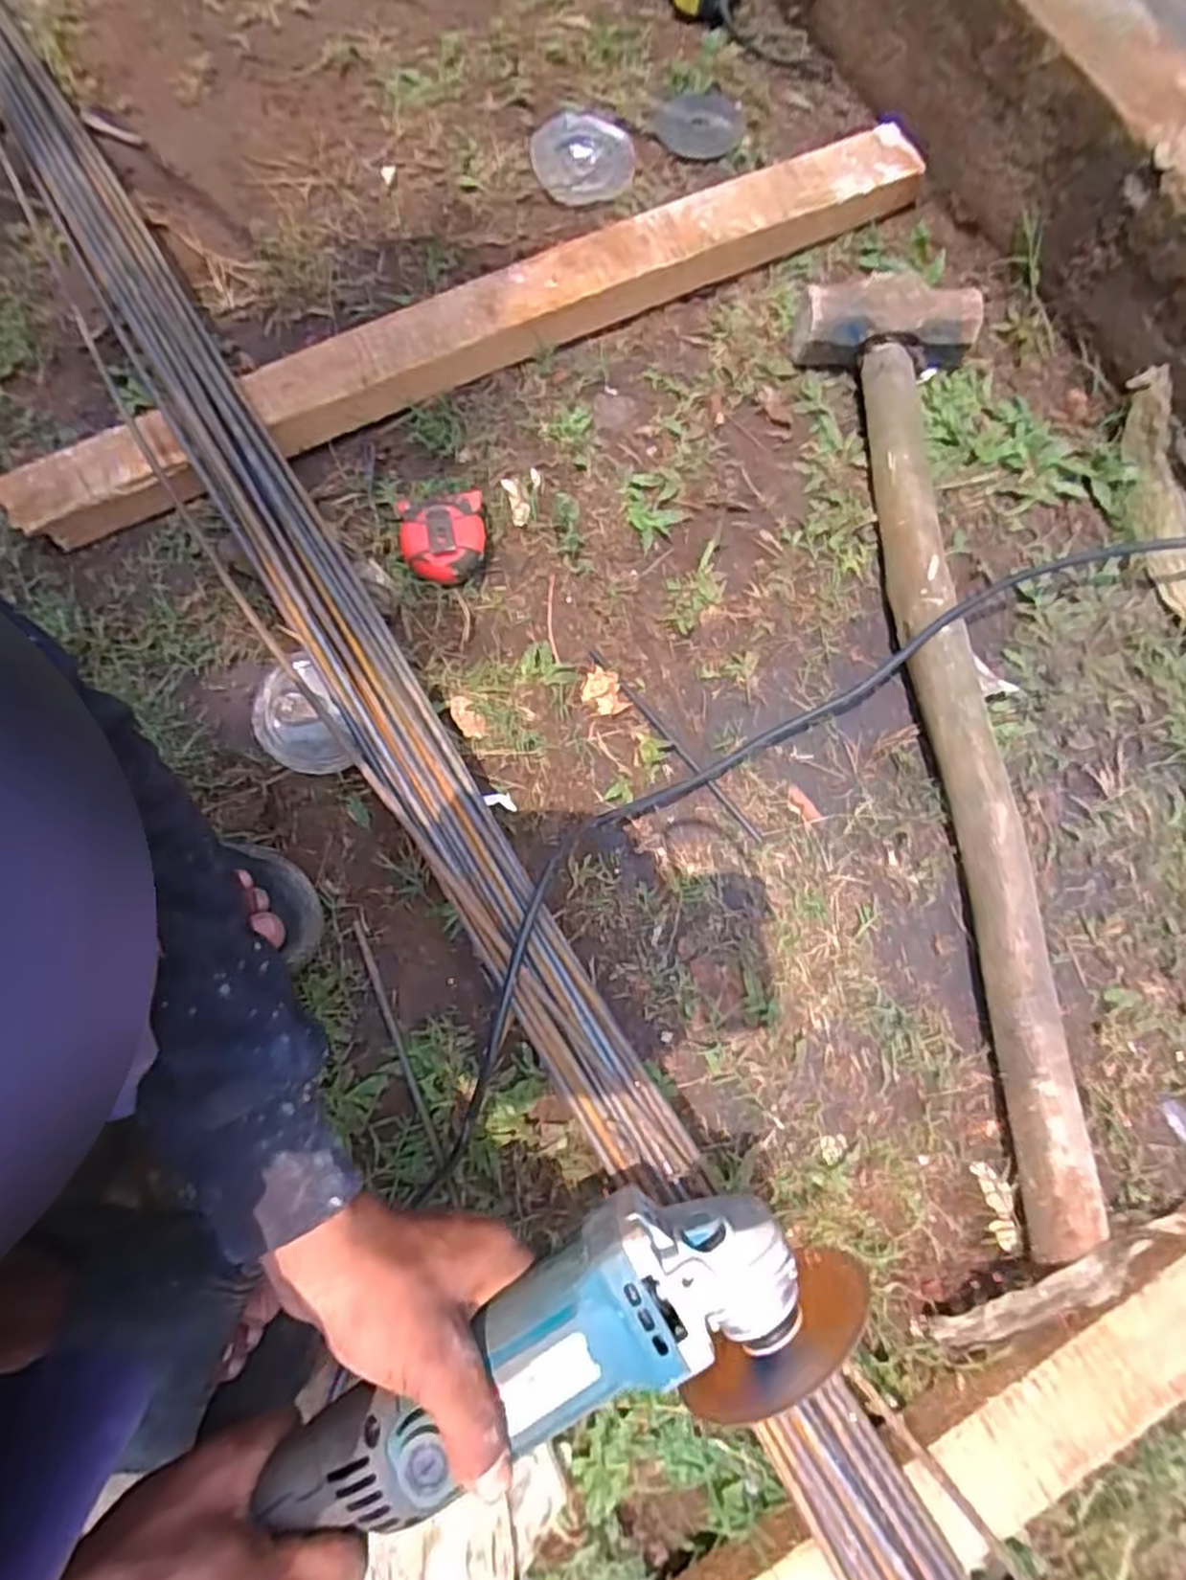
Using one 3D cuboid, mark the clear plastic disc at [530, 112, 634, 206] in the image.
[{"bbox_3d":[-0.010,-0.548,0.628,0.083,0.013,0.099,-14,77,-2],"label":"clear plastic disc"}]

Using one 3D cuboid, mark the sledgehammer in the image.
[{"bbox_3d":[0.266,-0.063,0.494,0.129,0.047,0.667,-8,77,-1],"label":"sledgehammer"}]

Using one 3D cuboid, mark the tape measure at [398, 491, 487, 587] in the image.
[{"bbox_3d":[-0.111,-0.185,0.541,0.061,0.034,0.060,-9,77,-1],"label":"tape measure"}]

